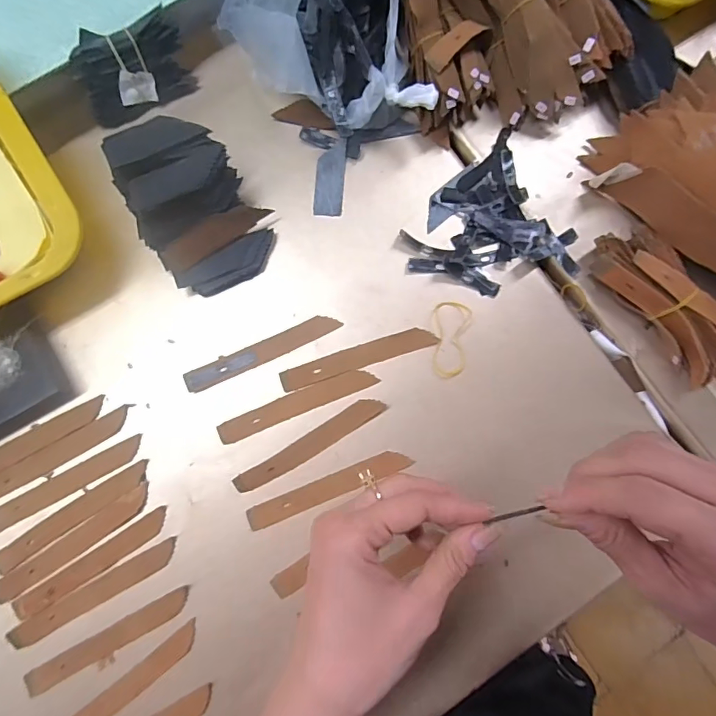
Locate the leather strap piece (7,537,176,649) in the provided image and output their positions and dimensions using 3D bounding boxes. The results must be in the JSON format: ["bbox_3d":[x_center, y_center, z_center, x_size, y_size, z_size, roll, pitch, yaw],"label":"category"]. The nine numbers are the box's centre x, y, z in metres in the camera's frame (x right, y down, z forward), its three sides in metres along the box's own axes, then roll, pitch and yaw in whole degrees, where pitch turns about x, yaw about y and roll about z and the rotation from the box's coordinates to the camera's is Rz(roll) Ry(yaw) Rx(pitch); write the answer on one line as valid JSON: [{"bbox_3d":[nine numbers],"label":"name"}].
[{"bbox_3d":[-0.189,0.169,0.348,0.123,0.004,0.018,-28,90,-7],"label":"leather strap piece"}]

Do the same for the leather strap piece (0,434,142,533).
[{"bbox_3d":[-0.220,0.095,0.359,0.125,0.004,0.018,-29,85,-5],"label":"leather strap piece"}]

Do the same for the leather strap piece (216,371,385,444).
[{"bbox_3d":[-0.047,0.035,0.368,0.124,0.004,0.018,-23,84,-4],"label":"leather strap piece"}]

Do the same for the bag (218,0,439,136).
[{"bbox_3d":[-0.031,-0.247,0.363,0.128,0.090,0.159,-18,84,-4],"label":"bag"}]

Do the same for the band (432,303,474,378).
[{"bbox_3d":[0.072,-0.014,0.376,0.029,0.005,0.059,7,83,-1],"label":"band"}]

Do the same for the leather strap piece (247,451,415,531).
[{"bbox_3d":[-0.021,0.098,0.363,0.126,0.007,0.016,-22,84,-4],"label":"leather strap piece"}]

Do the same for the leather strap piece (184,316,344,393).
[{"bbox_3d":[-0.073,-0.005,0.372,0.123,0.005,0.018,-23,84,-4],"label":"leather strap piece"}]

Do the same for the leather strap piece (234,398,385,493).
[{"bbox_3d":[-0.035,0.066,0.363,0.122,0.010,0.018,-32,85,-5],"label":"leather strap piece"}]

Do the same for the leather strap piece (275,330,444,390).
[{"bbox_3d":[0.001,-0.001,0.372,0.123,0.004,0.018,-18,84,-4],"label":"leather strap piece"}]

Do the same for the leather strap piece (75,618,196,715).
[{"bbox_3d":[-0.166,0.237,0.343,0.125,0.004,0.017,-38,86,-6],"label":"leather strap piece"}]

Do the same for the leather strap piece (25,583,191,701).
[{"bbox_3d":[-0.178,0.204,0.347,0.123,0.005,0.017,-28,85,-5],"label":"leather strap piece"}]

